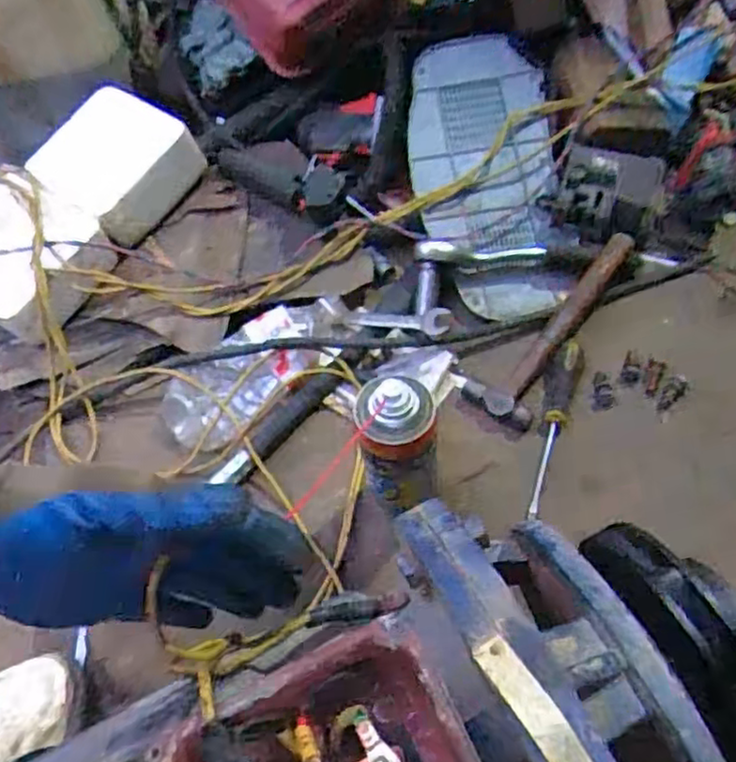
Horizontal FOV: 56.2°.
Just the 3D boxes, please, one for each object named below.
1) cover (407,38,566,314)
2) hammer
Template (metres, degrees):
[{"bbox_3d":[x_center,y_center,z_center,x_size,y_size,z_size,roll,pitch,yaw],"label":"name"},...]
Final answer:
[{"bbox_3d":[0.136,-0.234,0.794,0.156,0.047,0.334,-8,84,-5],"label":"cover"},{"bbox_3d":[0.183,-0.063,0.700,0.079,0.048,0.232,26,63,21],"label":"hammer"}]

